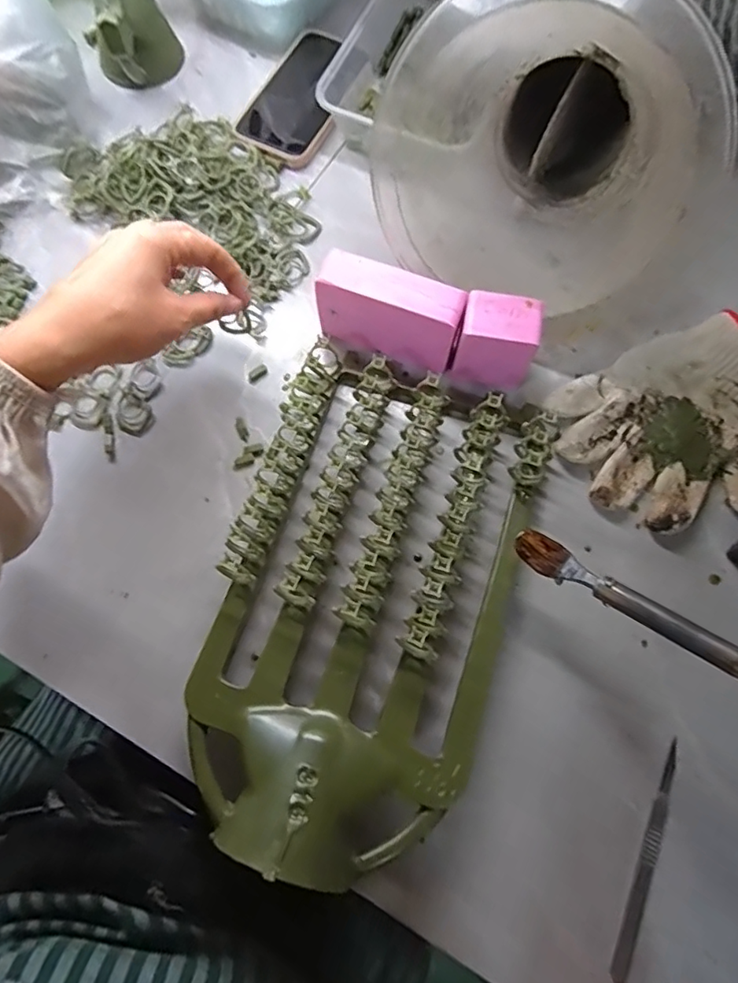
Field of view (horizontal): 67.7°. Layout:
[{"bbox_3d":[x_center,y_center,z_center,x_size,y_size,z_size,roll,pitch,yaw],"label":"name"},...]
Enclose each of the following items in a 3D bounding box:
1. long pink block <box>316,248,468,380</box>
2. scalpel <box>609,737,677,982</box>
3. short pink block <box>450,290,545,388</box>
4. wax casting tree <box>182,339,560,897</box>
[{"bbox_3d":[0.016,-0.133,0.422,0.104,0.070,0.036,22,75,5],"label":"long pink block"},{"bbox_3d":[0.178,0.233,0.350,0.012,0.006,0.141,23,76,6],"label":"scalpel"},{"bbox_3d":[0.096,-0.112,0.418,0.055,0.070,0.034,11,75,3],"label":"short pink block"},{"bbox_3d":[-0.002,0.055,0.367,0.196,0.068,0.330,19,75,5],"label":"wax casting tree"}]

